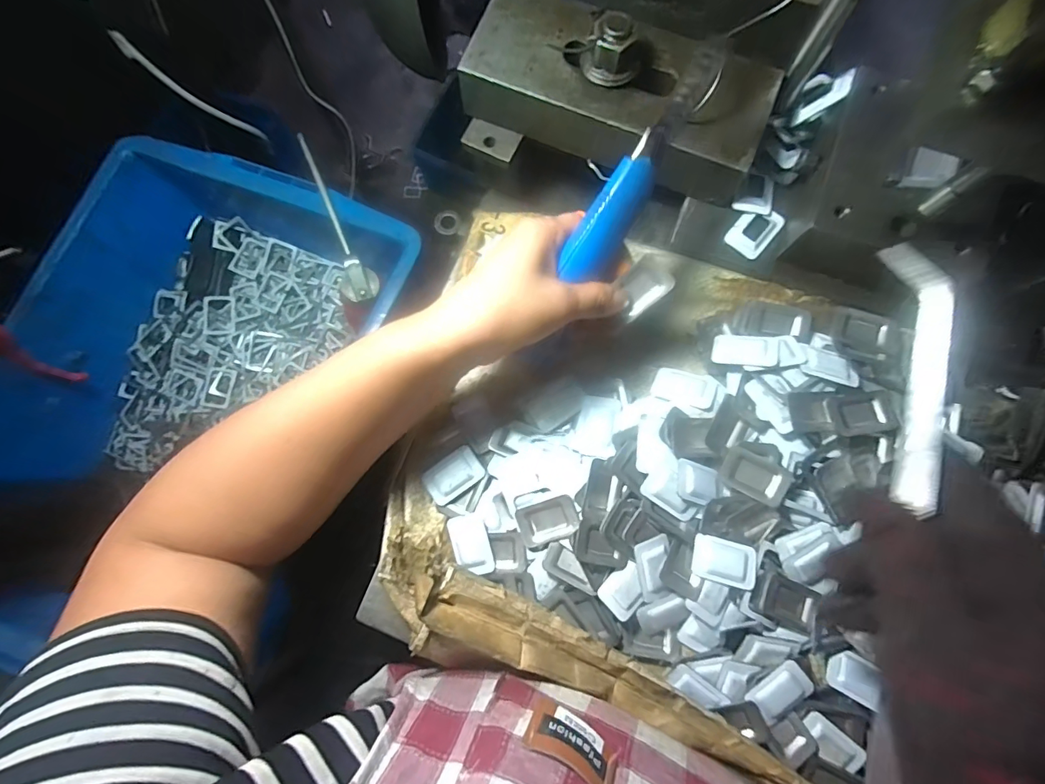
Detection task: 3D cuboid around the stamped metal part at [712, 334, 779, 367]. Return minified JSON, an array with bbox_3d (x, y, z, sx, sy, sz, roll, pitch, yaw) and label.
[{"bbox_3d":[0.153,-0.029,0.305,0.040,0.004,0.024,7,62,19],"label":"stamped metal part"}]

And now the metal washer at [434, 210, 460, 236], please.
[{"bbox_3d":[-0.070,-0.157,0.414,0.022,0.006,0.023,13,90,-19],"label":"metal washer"}]

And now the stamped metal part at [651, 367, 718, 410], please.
[{"bbox_3d":[0.113,-0.003,0.311,0.041,0.004,0.026,18,67,25],"label":"stamped metal part"}]

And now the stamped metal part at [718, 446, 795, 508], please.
[{"bbox_3d":[0.151,0.054,0.289,0.040,0.010,0.027,28,79,4],"label":"stamped metal part"}]

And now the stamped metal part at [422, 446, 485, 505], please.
[{"bbox_3d":[-0.048,0.058,0.308,0.039,0.007,0.027,-35,81,-8],"label":"stamped metal part"}]

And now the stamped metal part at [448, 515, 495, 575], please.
[{"bbox_3d":[-0.035,0.103,0.302,0.024,0.007,0.040,-17,79,-5],"label":"stamped metal part"}]

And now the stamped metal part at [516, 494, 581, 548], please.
[{"bbox_3d":[0.017,0.084,0.295,0.040,0.010,0.026,-20,80,-6],"label":"stamped metal part"}]

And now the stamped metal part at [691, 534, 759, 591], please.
[{"bbox_3d":[0.128,0.108,0.282,0.040,0.005,0.026,16,78,2],"label":"stamped metal part"}]

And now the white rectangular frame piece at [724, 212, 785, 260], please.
[{"bbox_3d":[0.162,-0.112,0.312,0.026,0.005,0.040,41,80,6],"label":"white rectangular frame piece"}]

